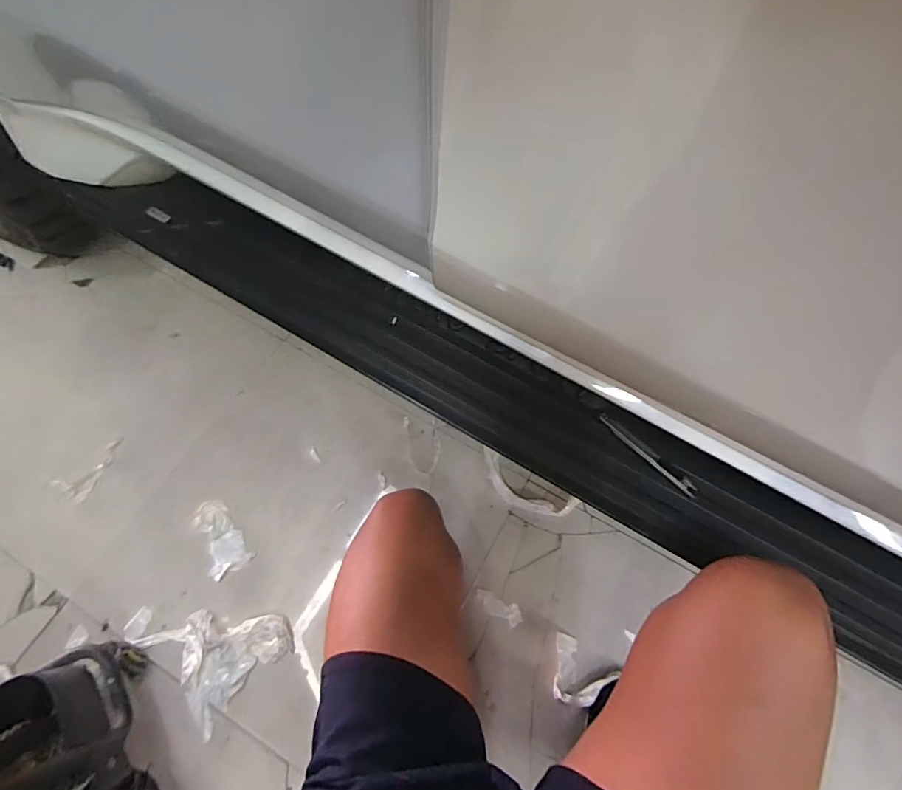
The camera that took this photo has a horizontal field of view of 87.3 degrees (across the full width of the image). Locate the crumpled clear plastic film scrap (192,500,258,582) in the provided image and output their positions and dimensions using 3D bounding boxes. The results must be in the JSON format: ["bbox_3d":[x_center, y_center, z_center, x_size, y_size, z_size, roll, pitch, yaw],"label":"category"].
[{"bbox_3d":[-0.430,0.265,0.875,0.074,0.014,0.137,-34,72,-14],"label":"crumpled clear plastic film scrap"}]

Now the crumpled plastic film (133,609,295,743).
[{"bbox_3d":[-0.390,0.426,0.807,0.198,0.024,0.181,-37,73,-15],"label":"crumpled plastic film"}]

